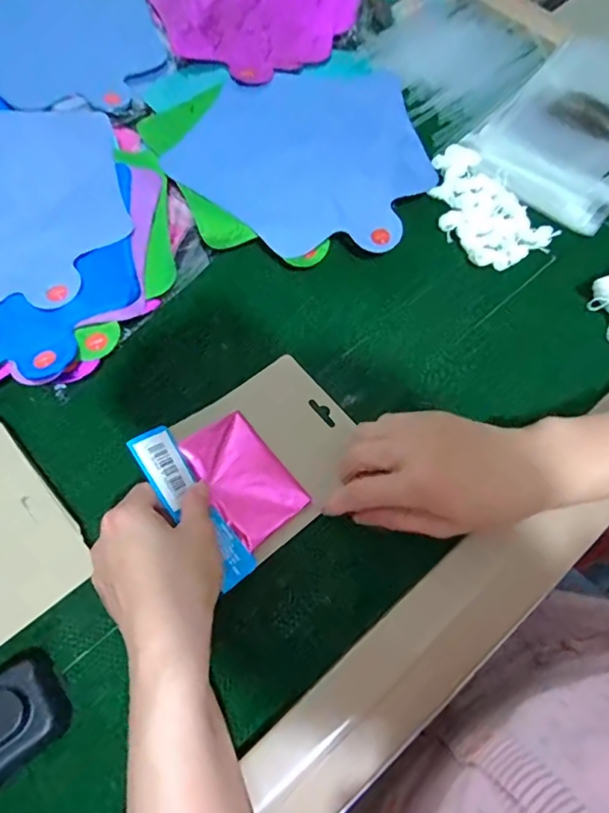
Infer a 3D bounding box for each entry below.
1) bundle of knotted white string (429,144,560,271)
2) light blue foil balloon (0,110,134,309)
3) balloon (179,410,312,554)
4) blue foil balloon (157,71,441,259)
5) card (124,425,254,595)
[{"bbox_3d":[0.152,-0.178,0.472,0.073,0.012,0.132,-26,67,-13],"label":"bundle of knotted white string"},{"bbox_3d":[-0.262,-0.177,0.453,0.227,0.010,0.227,0,64,0],"label":"light blue foil balloon"},{"bbox_3d":[-0.043,0.046,0.368,0.054,0.013,0.088,-36,70,-16],"label":"balloon"},{"bbox_3d":[0.003,-0.236,0.484,0.225,0.013,0.218,0,64,0],"label":"blue foil balloon"},{"bbox_3d":[-0.072,0.064,0.344,0.033,0.006,0.112,-27,79,-44],"label":"card"}]

